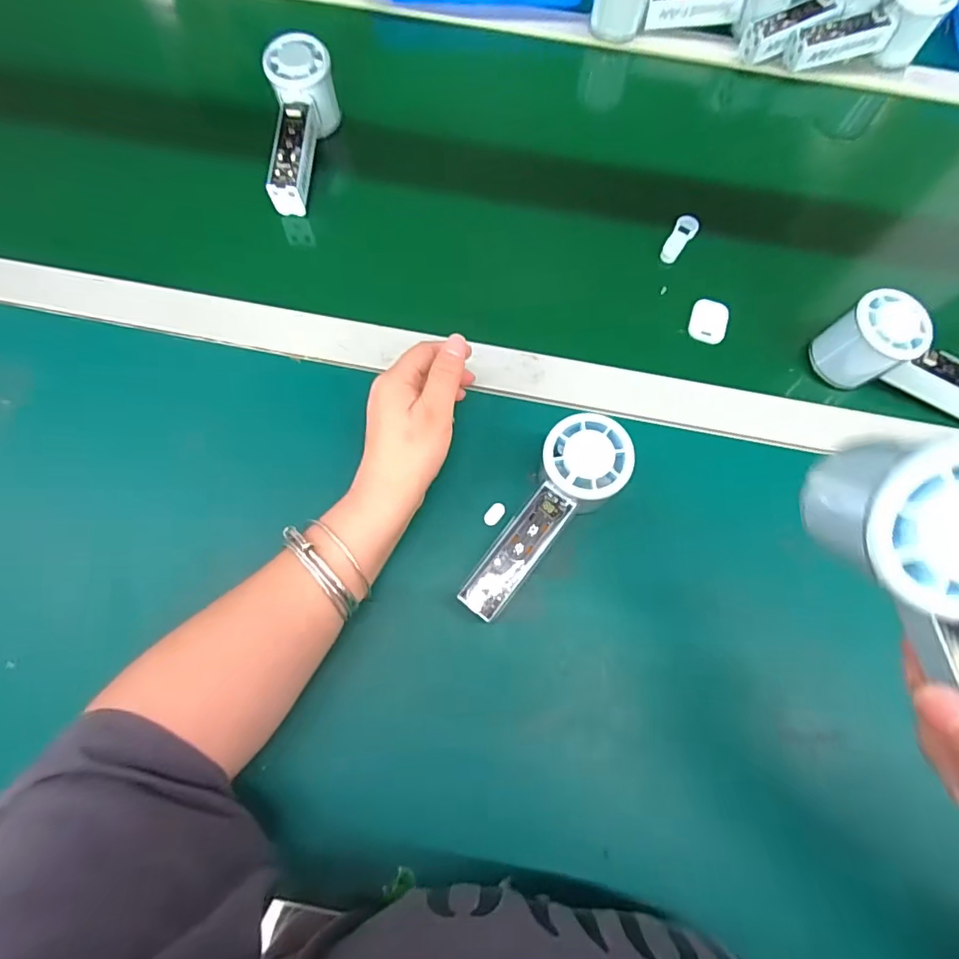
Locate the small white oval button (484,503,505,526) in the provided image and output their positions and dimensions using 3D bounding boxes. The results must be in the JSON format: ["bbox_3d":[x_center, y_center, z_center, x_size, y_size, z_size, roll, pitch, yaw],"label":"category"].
[{"bbox_3d":[0.011,0.025,0.380,0.010,0.004,0.018,37,72,10],"label":"small white oval button"}]

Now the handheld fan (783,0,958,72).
[{"bbox_3d":[0.395,-0.461,0.544,0.152,0.066,0.048,-10,70,8],"label":"handheld fan"}]

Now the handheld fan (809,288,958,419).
[{"bbox_3d":[0.347,-0.090,0.405,0.149,0.061,0.047,22,70,5],"label":"handheld fan"}]

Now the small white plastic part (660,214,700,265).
[{"bbox_3d":[0.182,-0.217,0.473,0.020,0.013,0.049,26,70,7],"label":"small white plastic part"}]

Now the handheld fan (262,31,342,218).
[{"bbox_3d":[-0.170,-0.317,0.483,0.051,0.071,0.157,10,86,5],"label":"handheld fan"}]

